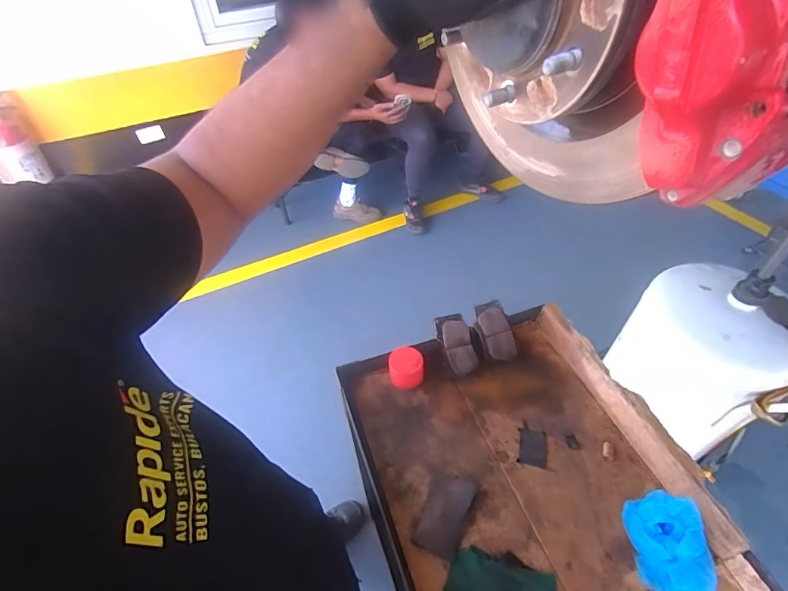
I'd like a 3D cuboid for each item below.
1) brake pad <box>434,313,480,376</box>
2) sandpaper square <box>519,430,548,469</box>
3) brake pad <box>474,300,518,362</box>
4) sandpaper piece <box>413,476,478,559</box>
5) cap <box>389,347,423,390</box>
[{"bbox_3d":[0.124,0.094,0.828,0.056,0.019,0.118,-16,74,-12],"label":"brake pad"},{"bbox_3d":[0.235,0.258,0.720,0.044,0.007,0.063,4,49,13],"label":"sandpaper square"},{"bbox_3d":[0.204,0.075,0.860,0.066,0.021,0.122,-19,75,-1],"label":"brake pad"},{"bbox_3d":[0.077,0.332,0.648,0.068,0.018,0.116,19,50,21],"label":"sandpaper piece"},{"bbox_3d":[0.025,0.143,0.818,0.062,0.056,0.063,-2,46,2],"label":"cap"}]

